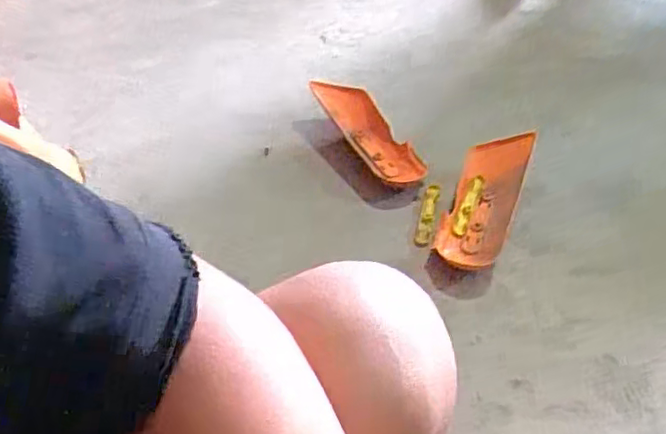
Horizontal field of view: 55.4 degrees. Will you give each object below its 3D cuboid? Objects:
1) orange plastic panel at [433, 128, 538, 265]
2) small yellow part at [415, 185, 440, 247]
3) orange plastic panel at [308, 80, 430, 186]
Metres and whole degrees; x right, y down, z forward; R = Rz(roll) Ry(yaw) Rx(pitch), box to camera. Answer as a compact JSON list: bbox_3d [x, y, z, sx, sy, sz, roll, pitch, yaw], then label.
[{"bbox_3d":[0.266,-0.038,1.111,0.113,0.046,0.323,16,46,17],"label":"orange plastic panel"},{"bbox_3d":[0.167,-0.004,1.122,0.025,0.011,0.143,10,45,11],"label":"small yellow part"},{"bbox_3d":[0.071,-0.177,1.274,0.105,0.048,0.324,-19,47,-18],"label":"orange plastic panel"}]

